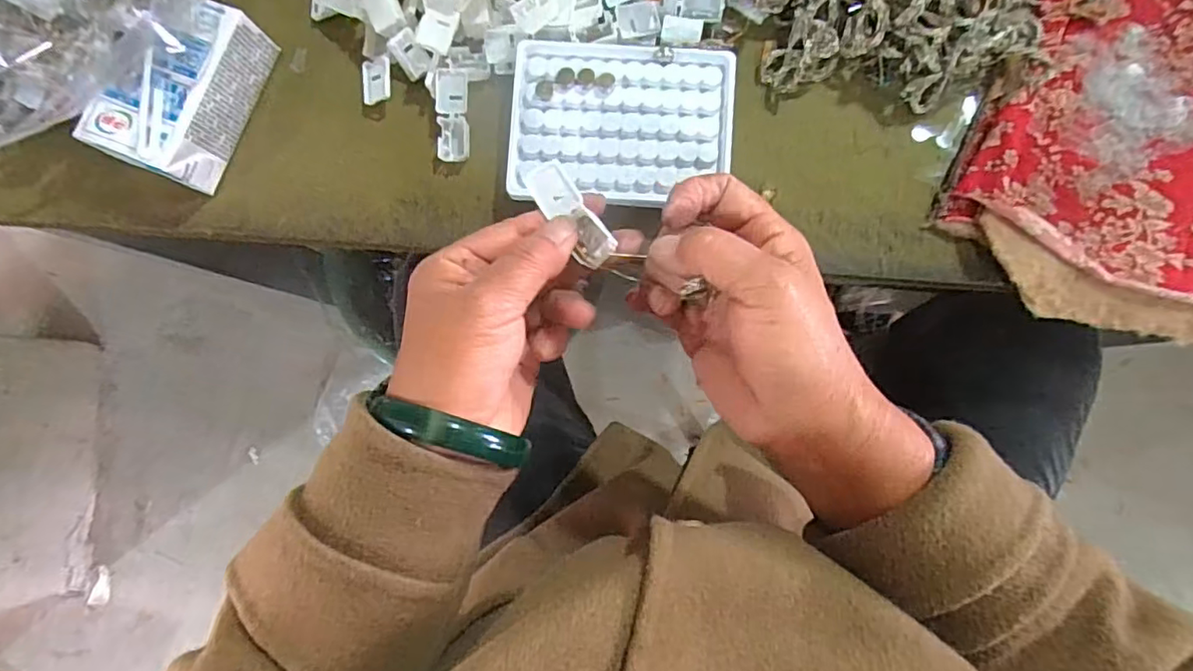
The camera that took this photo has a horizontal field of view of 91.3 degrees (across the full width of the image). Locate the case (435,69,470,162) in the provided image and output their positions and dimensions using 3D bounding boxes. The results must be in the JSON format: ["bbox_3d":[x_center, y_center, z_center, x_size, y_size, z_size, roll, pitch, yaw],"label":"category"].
[{"bbox_3d":[-0.089,-0.137,0.364,0.019,0.014,0.054,3,85,4],"label":"case"}]

